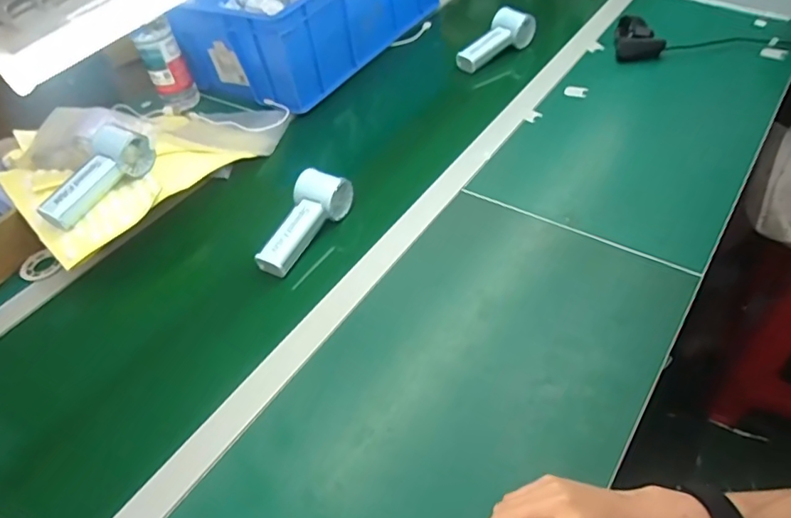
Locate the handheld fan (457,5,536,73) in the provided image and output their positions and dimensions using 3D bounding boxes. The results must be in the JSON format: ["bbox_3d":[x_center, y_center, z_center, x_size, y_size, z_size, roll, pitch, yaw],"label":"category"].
[{"bbox_3d":[0.175,-0.384,0.928,0.067,0.064,0.142,29,55,33],"label":"handheld fan"}]

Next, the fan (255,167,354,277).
[{"bbox_3d":[-0.115,-0.048,0.664,0.069,0.050,0.147,13,49,19],"label":"fan"}]

